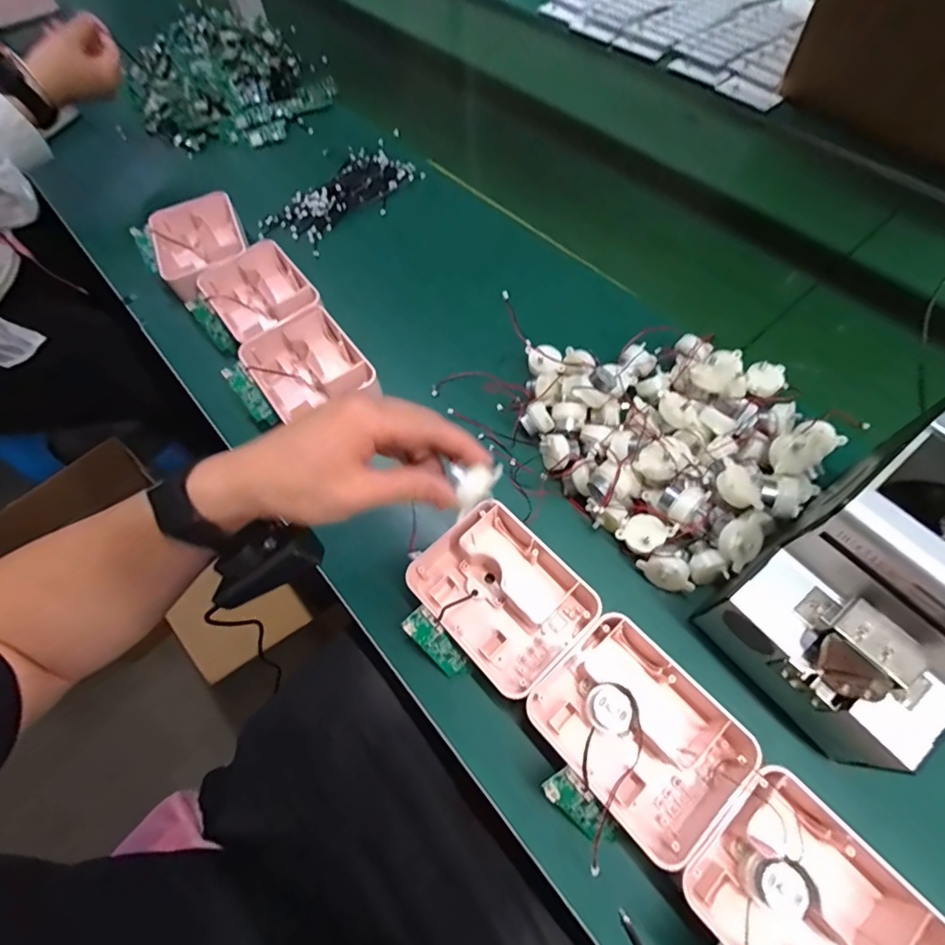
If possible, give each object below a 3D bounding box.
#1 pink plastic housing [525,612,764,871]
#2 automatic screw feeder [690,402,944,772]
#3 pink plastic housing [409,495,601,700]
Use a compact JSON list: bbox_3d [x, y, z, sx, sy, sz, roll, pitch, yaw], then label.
[{"bbox_3d":[0.114,0.176,0.335,0.102,0.040,0.128,-42,68,-18],"label":"pink plastic housing"},{"bbox_3d":[0.270,0.074,0.310,0.172,0.144,0.125,-36,66,-15],"label":"automatic screw feeder"},{"bbox_3d":[0.025,0.094,0.381,0.103,0.042,0.126,-42,68,-18],"label":"pink plastic housing"}]

